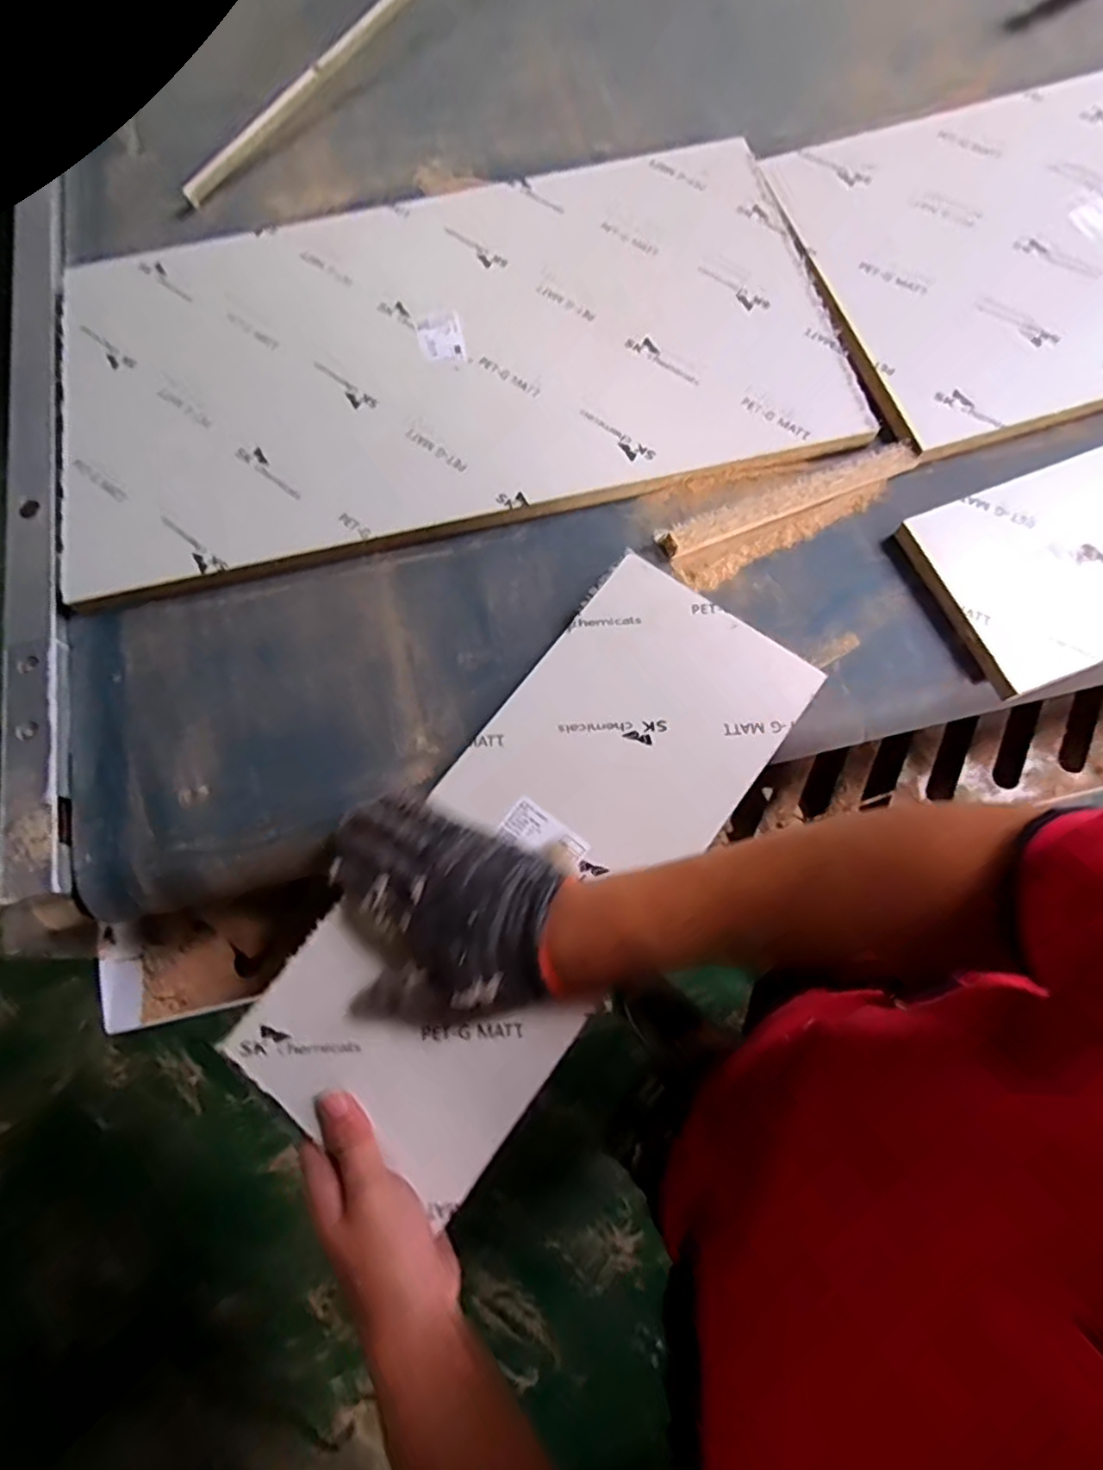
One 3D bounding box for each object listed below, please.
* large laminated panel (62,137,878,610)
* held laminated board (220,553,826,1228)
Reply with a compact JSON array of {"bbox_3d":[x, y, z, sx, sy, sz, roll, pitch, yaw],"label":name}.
[{"bbox_3d":[-0.098,-0.359,0.598,0.687,0.011,0.381,-13,72,-2],"label":"large laminated panel"},{"bbox_3d":[-0.005,0.079,0.455,0.178,0.016,0.453,36,78,13],"label":"held laminated board"}]

